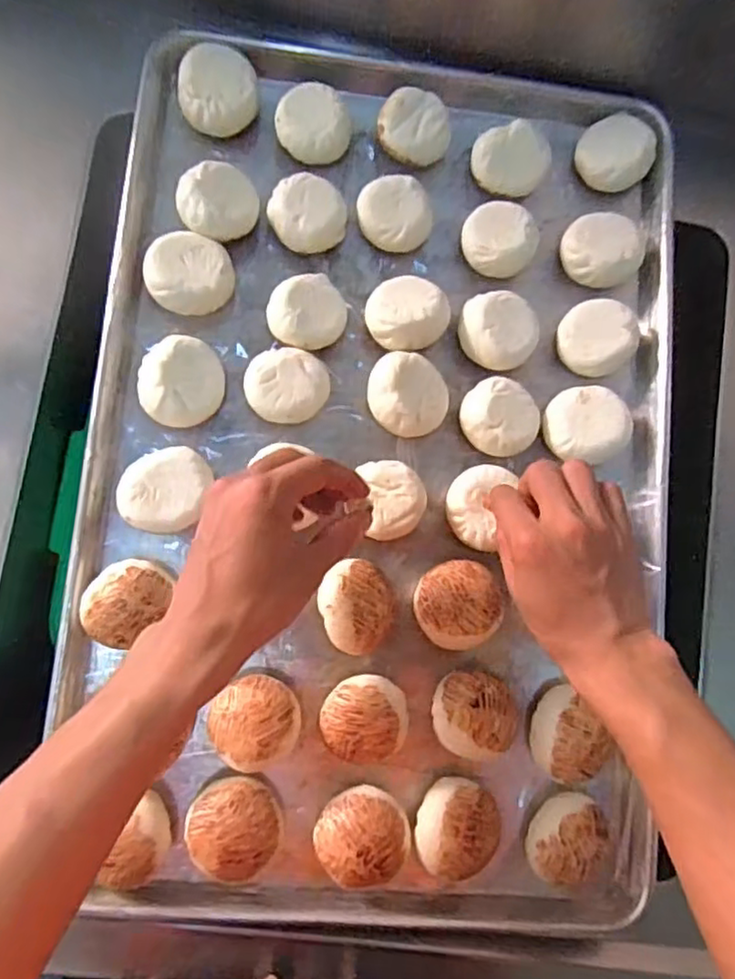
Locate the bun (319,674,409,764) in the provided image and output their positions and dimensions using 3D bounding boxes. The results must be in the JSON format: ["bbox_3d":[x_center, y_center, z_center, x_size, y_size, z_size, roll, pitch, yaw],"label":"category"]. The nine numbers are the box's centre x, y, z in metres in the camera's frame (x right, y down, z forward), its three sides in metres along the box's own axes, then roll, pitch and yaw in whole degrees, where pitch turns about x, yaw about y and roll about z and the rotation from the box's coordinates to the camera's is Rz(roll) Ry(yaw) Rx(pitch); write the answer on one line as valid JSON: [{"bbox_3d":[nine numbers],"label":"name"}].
[{"bbox_3d":[-0.002,0.150,0.440,0.055,0.045,0.053,1,82,-5],"label":"bun"}]

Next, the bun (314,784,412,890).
[{"bbox_3d":[-0.003,0.222,0.431,0.055,0.042,0.055,1,82,-5],"label":"bun"}]

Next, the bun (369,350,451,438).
[{"bbox_3d":[0.029,-0.065,0.468,0.055,0.036,0.054,4,82,-5],"label":"bun"}]

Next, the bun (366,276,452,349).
[{"bbox_3d":[0.028,-0.126,0.479,0.057,0.037,0.051,-9,83,-7],"label":"bun"}]

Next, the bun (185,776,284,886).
[{"bbox_3d":[-0.084,0.215,0.426,0.052,0.043,0.057,1,82,-5],"label":"bun"}]

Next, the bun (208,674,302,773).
[{"bbox_3d":[-0.071,0.150,0.434,0.053,0.046,0.053,1,82,-5],"label":"bun"}]

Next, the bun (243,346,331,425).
[{"bbox_3d":[-0.056,-0.070,0.463,0.056,0.030,0.049,15,81,-3],"label":"bun"}]

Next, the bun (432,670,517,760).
[{"bbox_3d":[0.070,0.149,0.447,0.056,0.043,0.052,1,82,-5],"label":"bun"}]

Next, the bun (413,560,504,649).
[{"bbox_3d":[0.060,0.078,0.453,0.054,0.047,0.055,1,82,-5],"label":"bun"}]

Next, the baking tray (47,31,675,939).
[{"bbox_3d":[0.013,-0.020,0.462,0.393,0.045,0.604,5,82,-5],"label":"baking tray"}]

